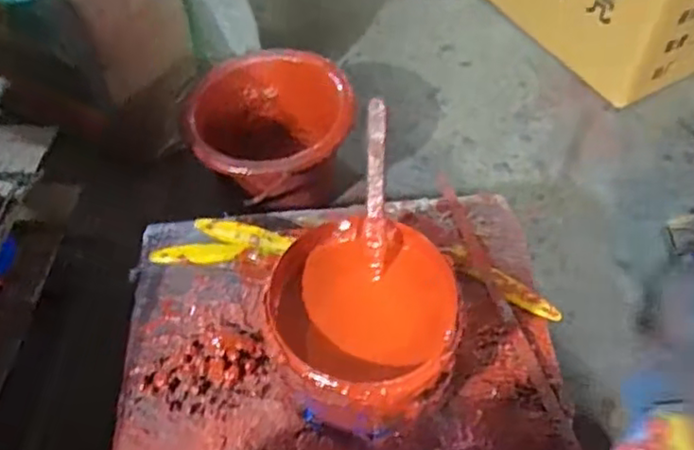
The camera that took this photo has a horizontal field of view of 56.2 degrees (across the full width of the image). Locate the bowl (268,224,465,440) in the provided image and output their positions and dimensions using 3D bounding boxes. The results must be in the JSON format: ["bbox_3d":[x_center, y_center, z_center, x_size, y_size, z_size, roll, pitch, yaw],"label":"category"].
[{"bbox_3d":[0.014,0.094,0.529,0.138,0.127,0.149,-1,54,2],"label":"bowl"}]

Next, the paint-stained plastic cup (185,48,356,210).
[{"bbox_3d":[-0.093,-0.107,0.915,0.198,0.166,0.239,12,56,10],"label":"paint-stained plastic cup"}]

